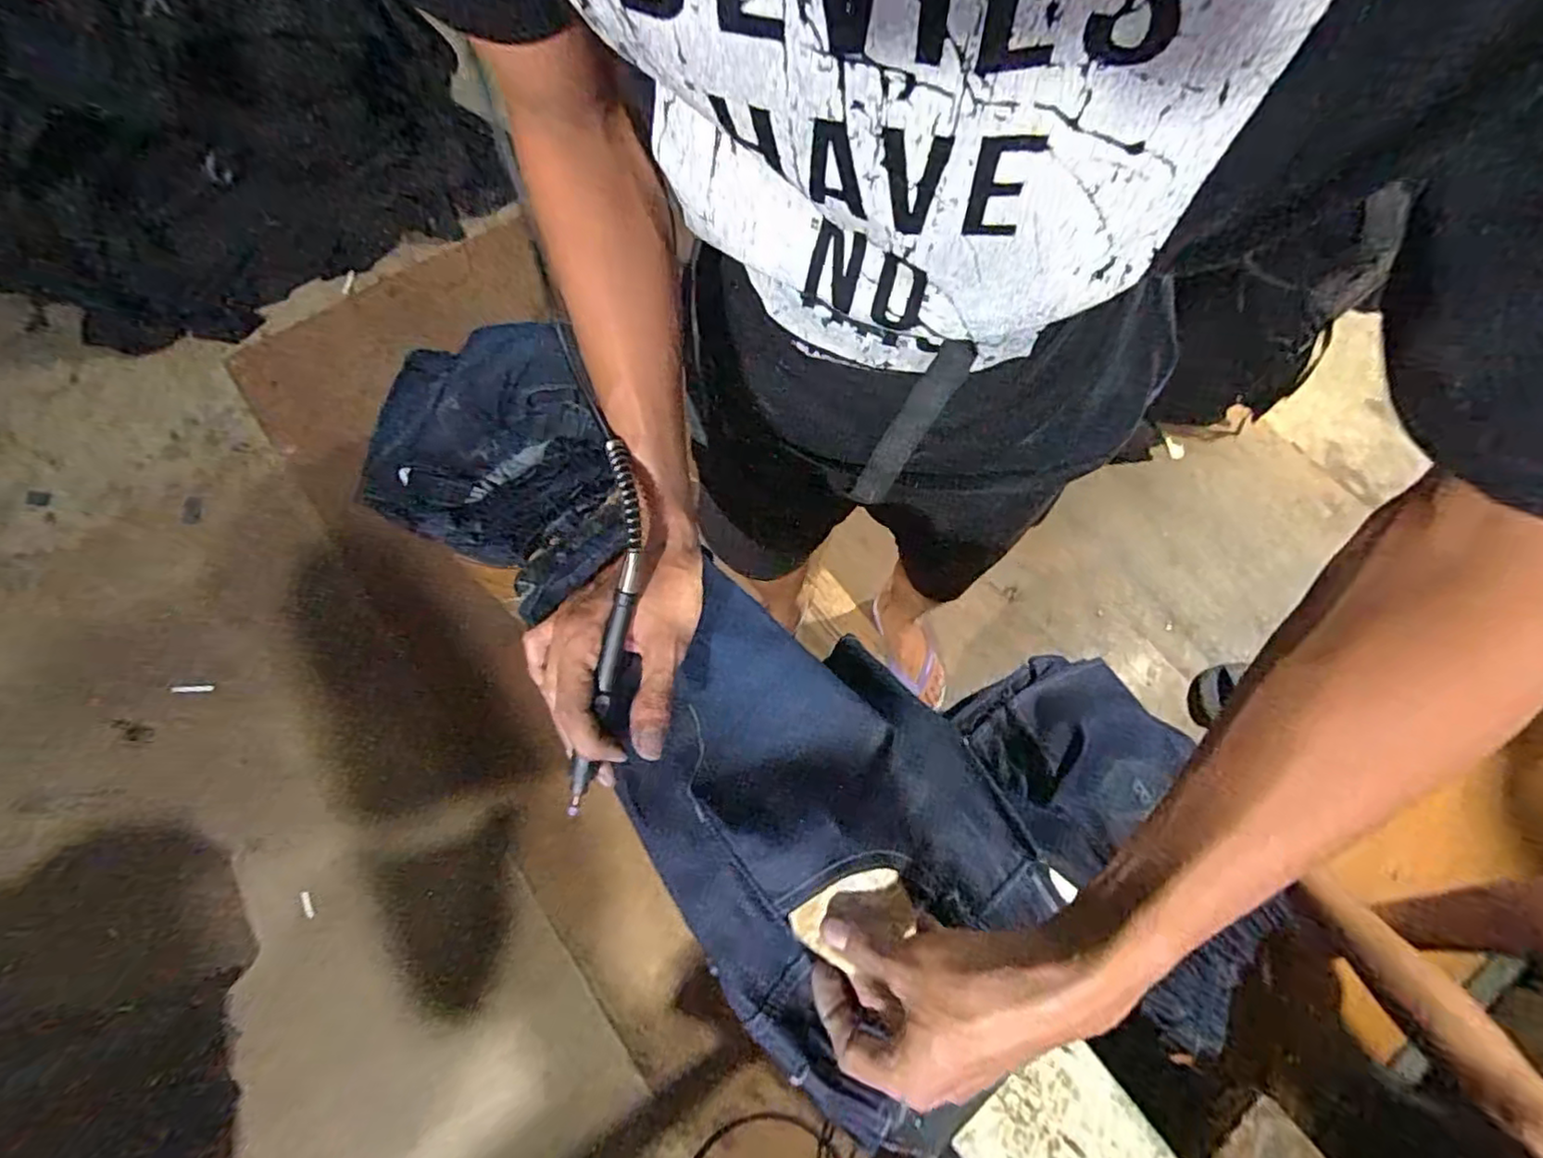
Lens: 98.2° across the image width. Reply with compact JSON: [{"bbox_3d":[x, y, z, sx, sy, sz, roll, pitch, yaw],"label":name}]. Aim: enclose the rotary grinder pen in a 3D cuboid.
[{"bbox_3d":[-0.102,0.034,0.404,0.032,0.022,0.224,9,94,1],"label":"rotary grinder pen"}]

